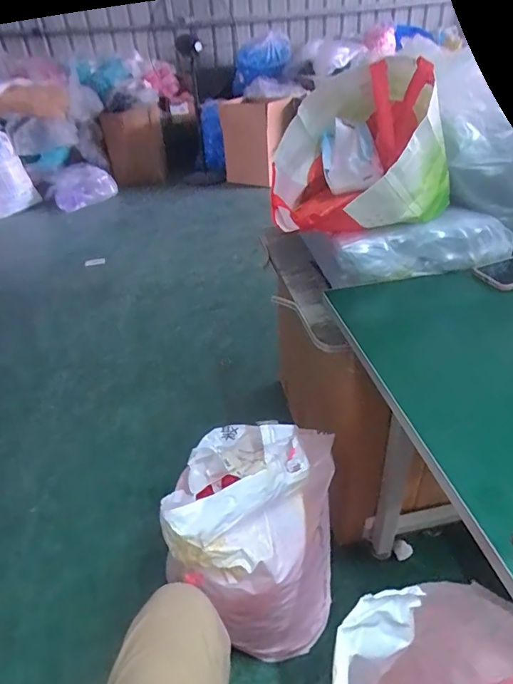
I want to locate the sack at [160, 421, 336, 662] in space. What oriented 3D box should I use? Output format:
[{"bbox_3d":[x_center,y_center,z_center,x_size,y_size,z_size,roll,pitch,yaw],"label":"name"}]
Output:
[{"bbox_3d":[0.013,0.380,0.944,0.276,0.515,0.342,-1,36,6],"label":"sack"}]

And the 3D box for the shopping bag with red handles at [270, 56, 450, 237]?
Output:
[{"bbox_3d":[0.191,-0.303,0.811,0.275,0.300,0.230,41,17,27],"label":"shopping bag with red handles"}]

